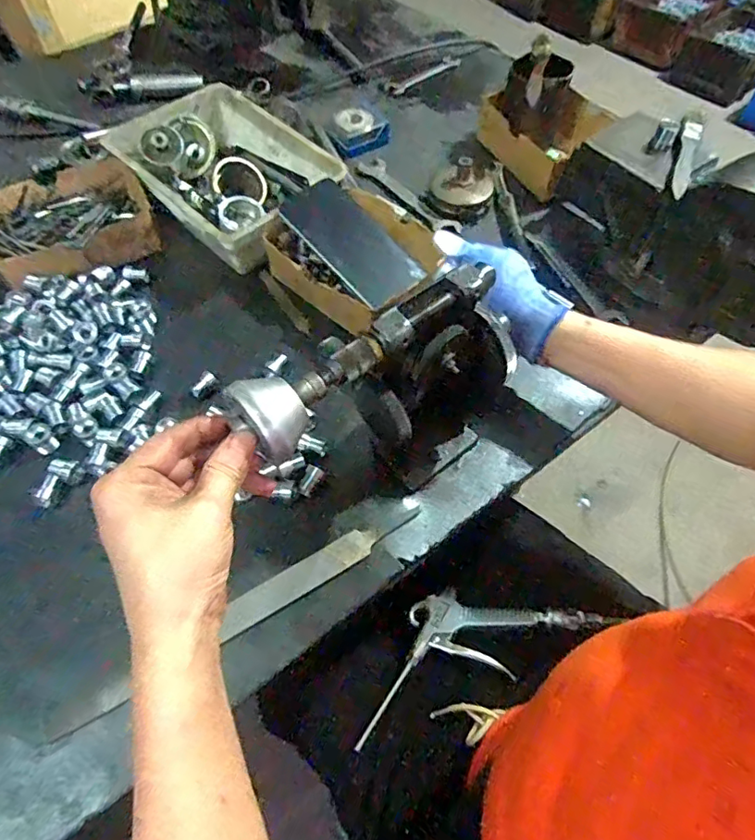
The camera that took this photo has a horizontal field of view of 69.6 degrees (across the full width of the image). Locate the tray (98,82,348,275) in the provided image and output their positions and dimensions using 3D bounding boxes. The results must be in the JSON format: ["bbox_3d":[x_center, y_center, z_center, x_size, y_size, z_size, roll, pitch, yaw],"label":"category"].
[{"bbox_3d":[-0.177,-0.289,0.630,0.250,0.061,0.169,40,65,22],"label":"tray"}]

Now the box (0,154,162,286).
[{"bbox_3d":[-0.341,-0.220,0.600,0.179,0.041,0.149,-32,63,-19],"label":"box"}]

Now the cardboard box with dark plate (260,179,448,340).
[{"bbox_3d":[-0.022,-0.177,0.576,0.173,0.060,0.151,35,63,19],"label":"cardboard box with dark plate"}]

